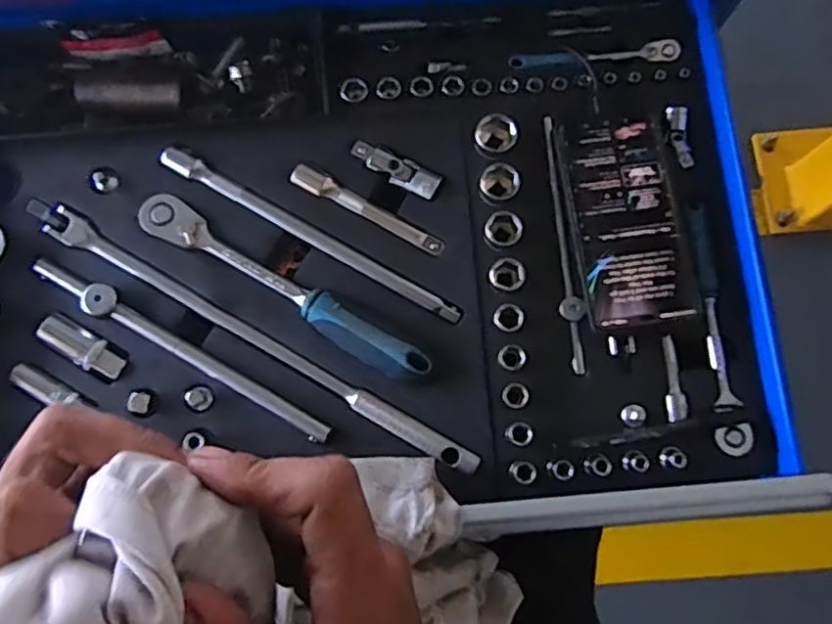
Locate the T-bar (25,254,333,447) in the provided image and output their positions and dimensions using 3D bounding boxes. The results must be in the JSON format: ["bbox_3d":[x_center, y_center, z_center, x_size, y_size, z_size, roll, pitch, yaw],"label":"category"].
[{"bbox_3d":[-0.166,0.026,0.466,0.238,0.021,0.019,30,81,5],"label":"T-bar"}]

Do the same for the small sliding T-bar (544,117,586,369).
[{"bbox_3d":[0.108,-0.052,0.487,0.016,0.010,0.194,-4,79,-1],"label":"small sliding T-bar"}]

